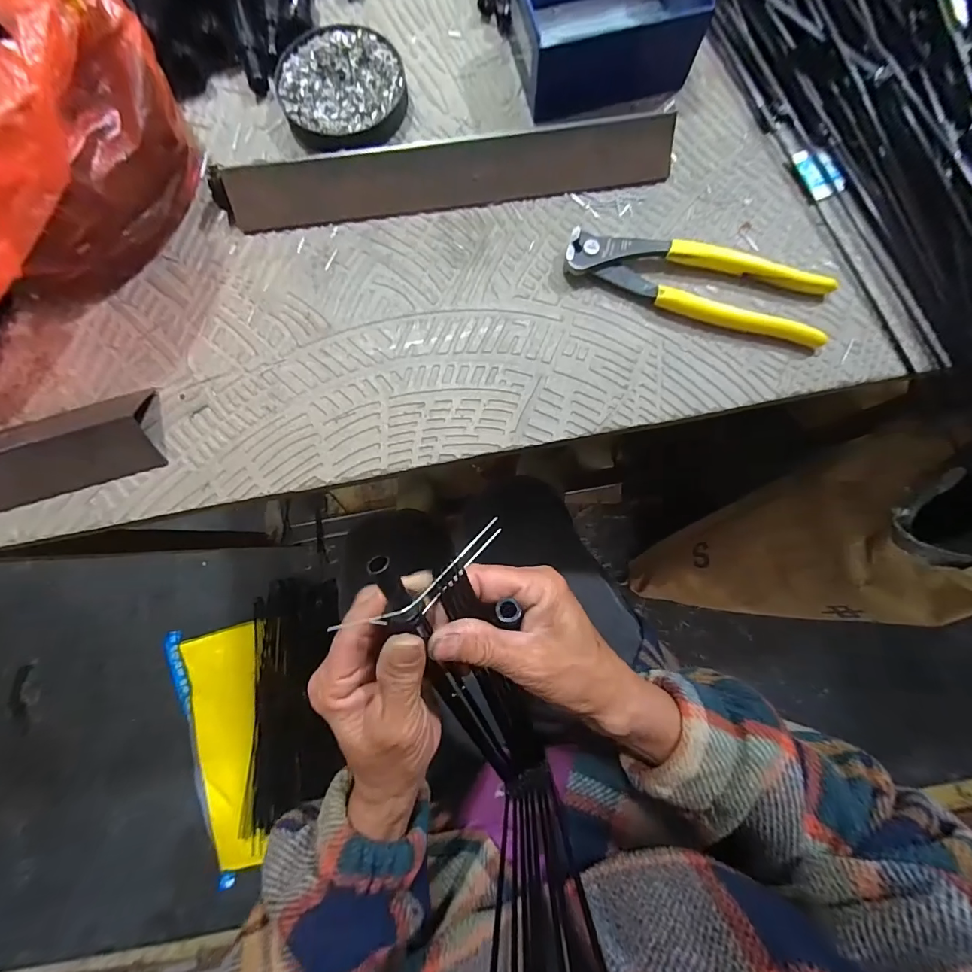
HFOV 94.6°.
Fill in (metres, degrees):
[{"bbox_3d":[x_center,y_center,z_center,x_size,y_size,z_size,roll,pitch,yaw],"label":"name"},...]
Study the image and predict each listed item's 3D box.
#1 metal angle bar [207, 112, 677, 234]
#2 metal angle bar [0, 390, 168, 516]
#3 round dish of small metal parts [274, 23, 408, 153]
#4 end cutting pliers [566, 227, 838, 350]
[{"bbox_3d":[-0.025,-0.200,0.286,0.287,0.030,0.028,-7,81,0],"label":"metal angle bar"},{"bbox_3d":[-0.314,-0.007,0.260,0.235,0.038,0.054,-16,81,-2],"label":"metal angle bar"},{"bbox_3d":[-0.095,-0.266,0.300,0.081,0.018,0.075,0,81,1],"label":"round dish of small metal parts"},{"bbox_3d":[0.132,-0.128,0.282,0.163,0.018,0.053,12,82,3],"label":"end cutting pliers"}]

